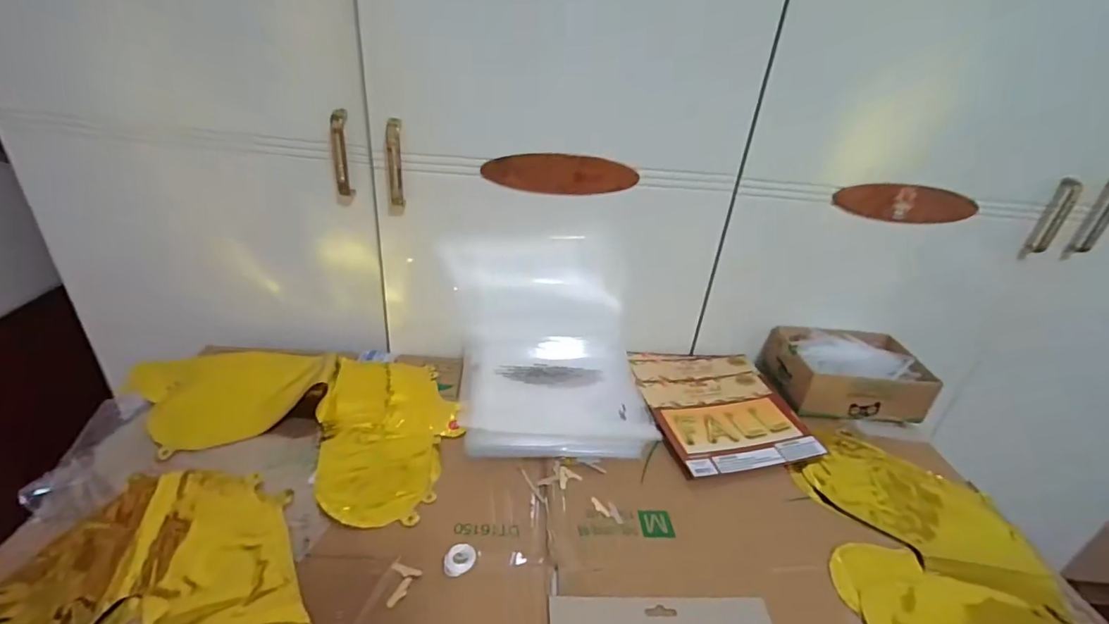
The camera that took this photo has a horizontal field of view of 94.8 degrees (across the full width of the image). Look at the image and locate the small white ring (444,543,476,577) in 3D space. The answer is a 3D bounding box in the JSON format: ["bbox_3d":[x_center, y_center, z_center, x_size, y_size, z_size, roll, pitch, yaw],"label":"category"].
[{"bbox_3d":[-0.084,0.221,0.457,0.026,0.007,0.031,7,29,2],"label":"small white ring"}]

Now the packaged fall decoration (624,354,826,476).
[{"bbox_3d":[0.215,0.120,0.690,0.202,0.017,0.232,-3,30,-16],"label":"packaged fall decoration"}]

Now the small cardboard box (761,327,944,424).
[{"bbox_3d":[0.416,0.085,0.732,0.188,0.068,0.145,5,29,-2],"label":"small cardboard box"}]

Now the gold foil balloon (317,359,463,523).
[{"bbox_3d":[-0.193,0.131,0.601,0.150,0.011,0.272,-6,31,-20],"label":"gold foil balloon"}]

